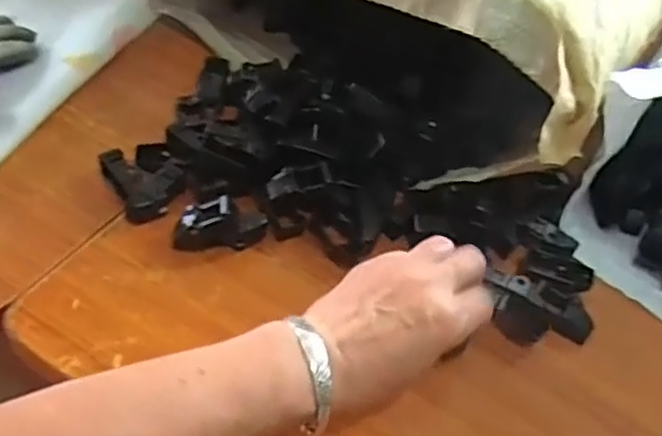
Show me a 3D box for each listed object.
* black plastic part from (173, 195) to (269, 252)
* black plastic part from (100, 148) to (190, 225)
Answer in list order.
[{"bbox_3d":[-0.078,0.003,0.485,0.065,0.034,0.022,-2,50,-11],"label":"black plastic part"},{"bbox_3d":[-0.137,-0.033,0.503,0.050,0.026,0.063,-21,56,-25],"label":"black plastic part"}]

